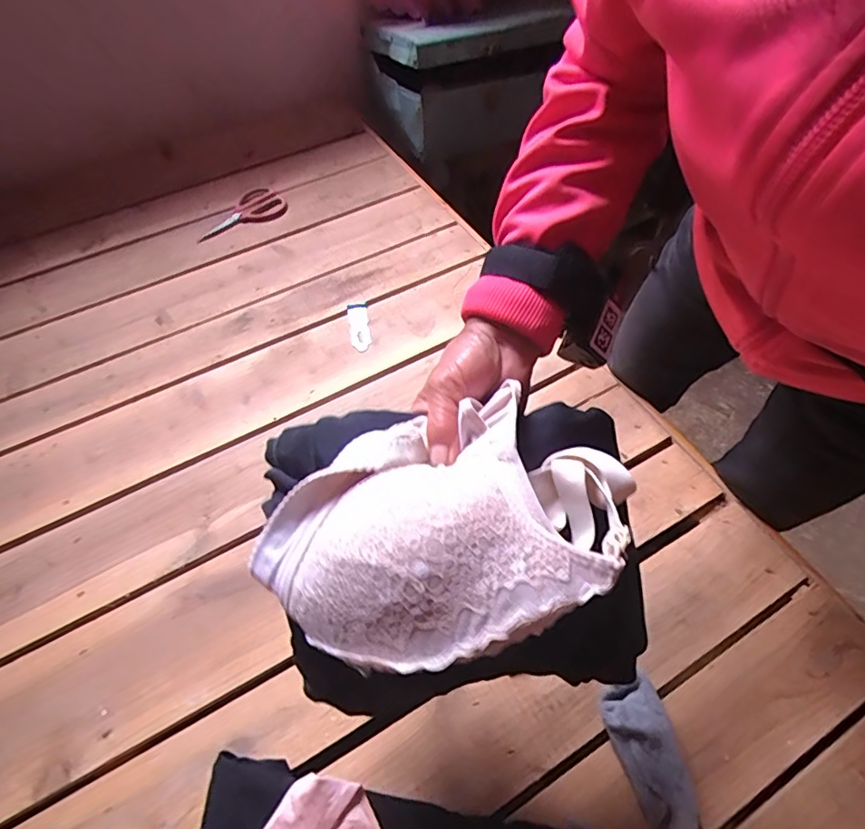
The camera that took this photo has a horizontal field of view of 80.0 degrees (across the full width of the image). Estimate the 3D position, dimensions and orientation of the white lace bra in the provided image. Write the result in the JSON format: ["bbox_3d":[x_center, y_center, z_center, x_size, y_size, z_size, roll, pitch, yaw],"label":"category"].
[{"bbox_3d":[0.005,0.062,0.287,0.185,0.056,0.145,-31,61,-18],"label":"white lace bra"}]

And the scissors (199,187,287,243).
[{"bbox_3d":[-0.343,-0.356,0.919,0.163,0.020,0.080,-30,60,-17],"label":"scissors"}]

